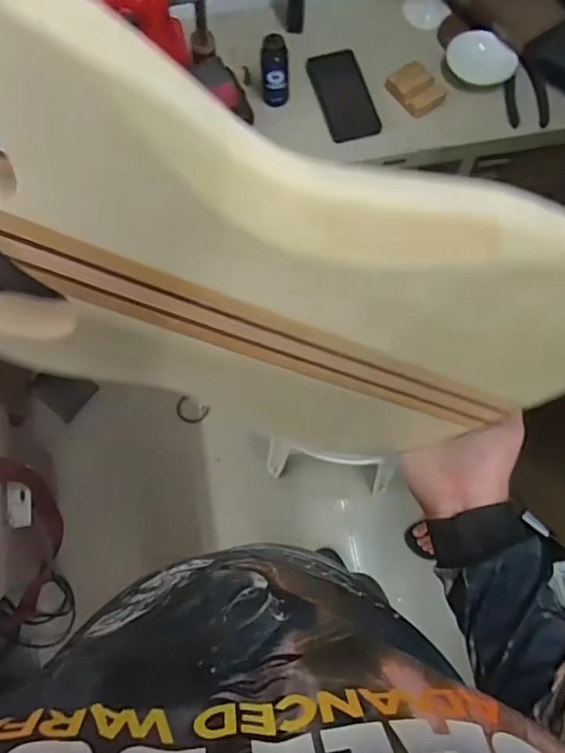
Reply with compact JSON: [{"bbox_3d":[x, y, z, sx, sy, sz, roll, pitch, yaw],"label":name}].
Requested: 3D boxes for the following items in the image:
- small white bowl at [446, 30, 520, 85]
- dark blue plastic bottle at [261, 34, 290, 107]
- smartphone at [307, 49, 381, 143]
[{"bbox_3d":[0.302,-0.482,0.799,0.103,0.029,0.058,28,74,10],"label":"small white bowl"},{"bbox_3d":[-0.010,-0.440,0.762,0.038,0.099,0.029,1,71,1],"label":"dark blue plastic bottle"},{"bbox_3d":[0.093,-0.436,0.819,0.081,0.011,0.174,-14,71,-4],"label":"smartphone"}]

